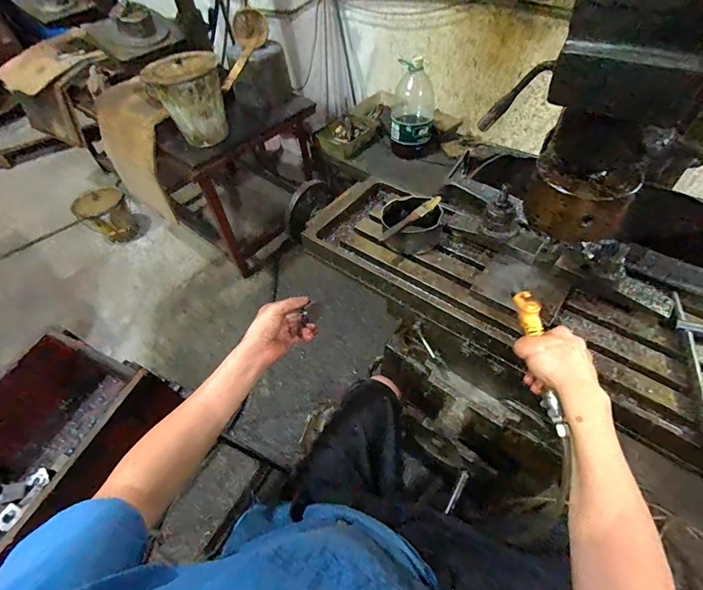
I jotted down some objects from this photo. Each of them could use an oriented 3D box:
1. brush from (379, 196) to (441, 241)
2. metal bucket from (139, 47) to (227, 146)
[{"bbox_3d":[0.110,-0.136,0.669,0.139,0.023,0.021,-34,57,-20],"label":"brush"},{"bbox_3d":[-0.581,-0.705,1.348,0.232,0.260,0.232,-3,52,3],"label":"metal bucket"}]

